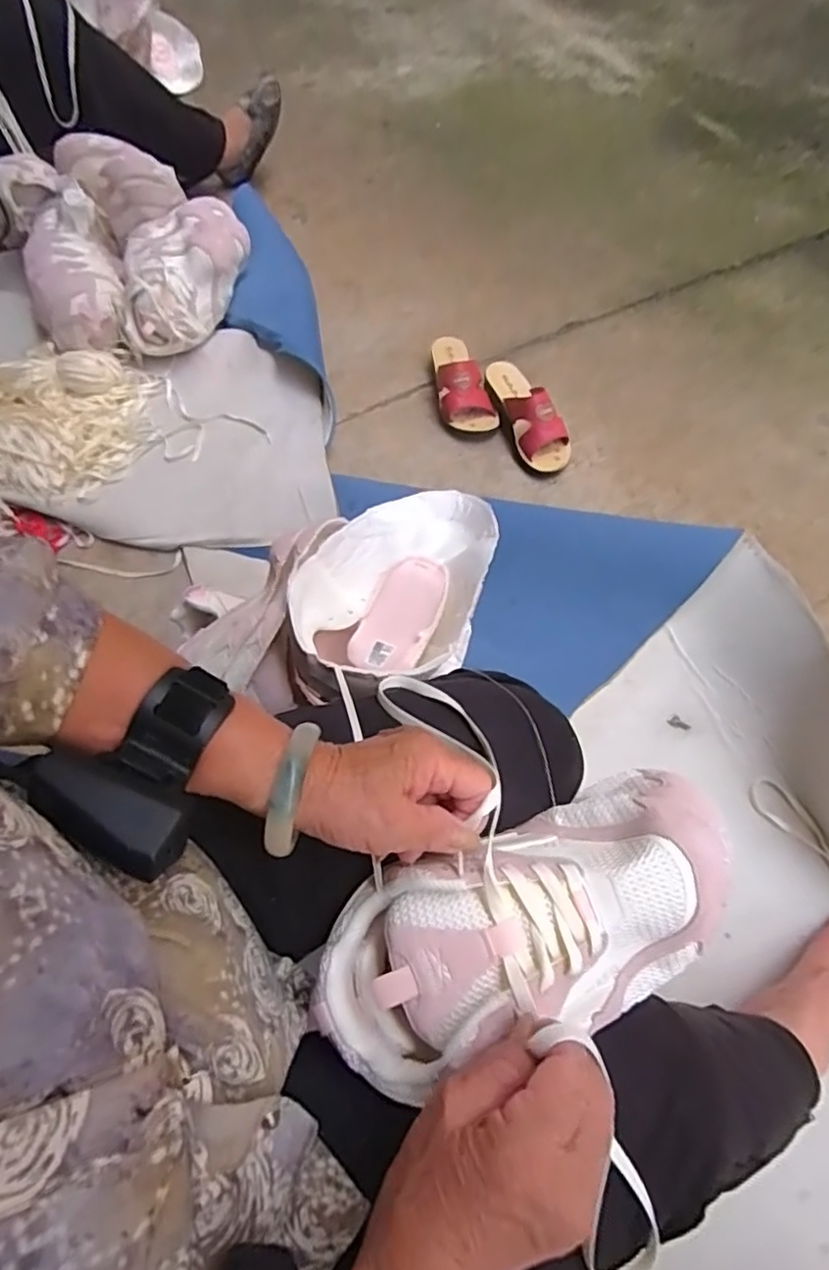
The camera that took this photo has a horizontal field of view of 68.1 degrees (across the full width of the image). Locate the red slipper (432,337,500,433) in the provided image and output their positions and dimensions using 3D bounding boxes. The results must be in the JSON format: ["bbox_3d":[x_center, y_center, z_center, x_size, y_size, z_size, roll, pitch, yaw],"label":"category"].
[{"bbox_3d":[0.073,-0.441,1.052,0.086,0.070,0.217,-13,64,-4],"label":"red slipper"}]

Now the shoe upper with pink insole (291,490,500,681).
[{"bbox_3d":[-0.013,-0.046,0.574,0.159,0.090,0.209,12,66,11],"label":"shoe upper with pink insole"}]

